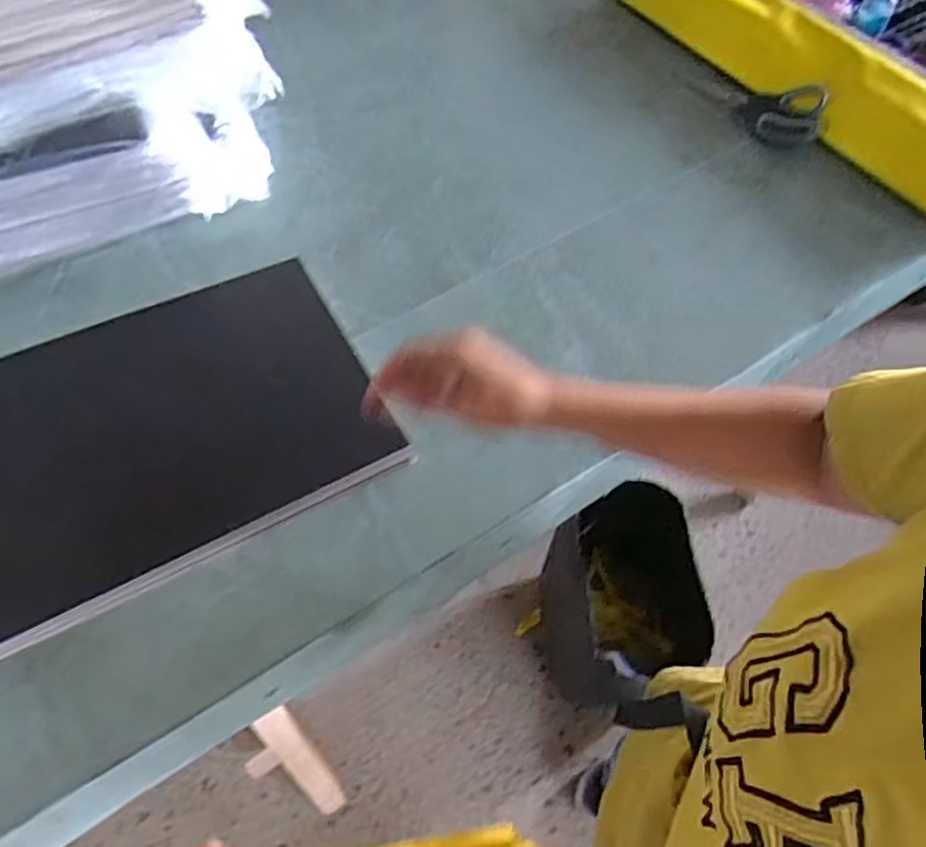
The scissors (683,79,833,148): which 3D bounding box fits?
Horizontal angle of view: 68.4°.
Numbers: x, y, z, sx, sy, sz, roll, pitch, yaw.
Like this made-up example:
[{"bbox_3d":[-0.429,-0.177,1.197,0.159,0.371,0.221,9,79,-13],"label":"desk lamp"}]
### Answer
[{"bbox_3d":[0.345,-0.373,0.811,0.157,0.016,0.080,15,77,14],"label":"scissors"}]

